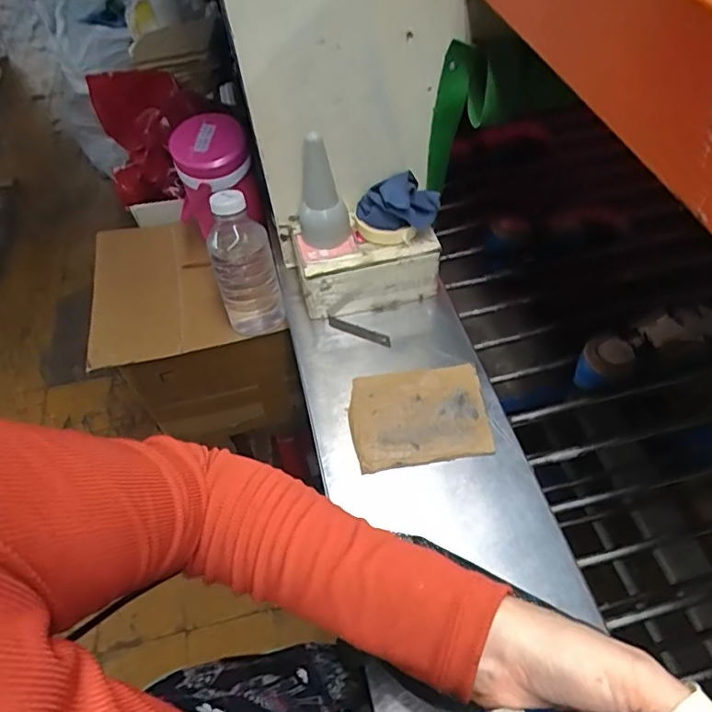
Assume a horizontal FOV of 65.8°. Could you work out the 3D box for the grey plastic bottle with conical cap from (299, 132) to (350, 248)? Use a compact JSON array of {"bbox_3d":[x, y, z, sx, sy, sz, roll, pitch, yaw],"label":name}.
[{"bbox_3d":[-0.045,-0.214,0.718,0.067,0.143,0.054,-6,52,-1],"label":"grey plastic bottle with conical cap"}]

